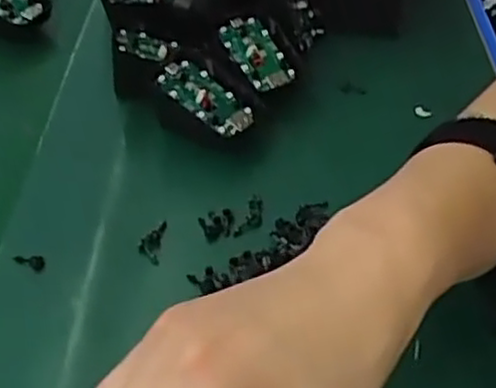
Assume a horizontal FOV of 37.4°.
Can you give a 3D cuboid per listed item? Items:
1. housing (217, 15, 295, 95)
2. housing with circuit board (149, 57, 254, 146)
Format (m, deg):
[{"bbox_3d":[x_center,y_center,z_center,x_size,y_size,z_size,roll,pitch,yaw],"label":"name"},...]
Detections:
[{"bbox_3d":[0.006,-0.095,0.491,0.034,0.005,0.066,-25,66,-15],"label":"housing"},{"bbox_3d":[-0.027,-0.060,0.457,0.067,0.013,0.039,34,66,8],"label":"housing with circuit board"}]

